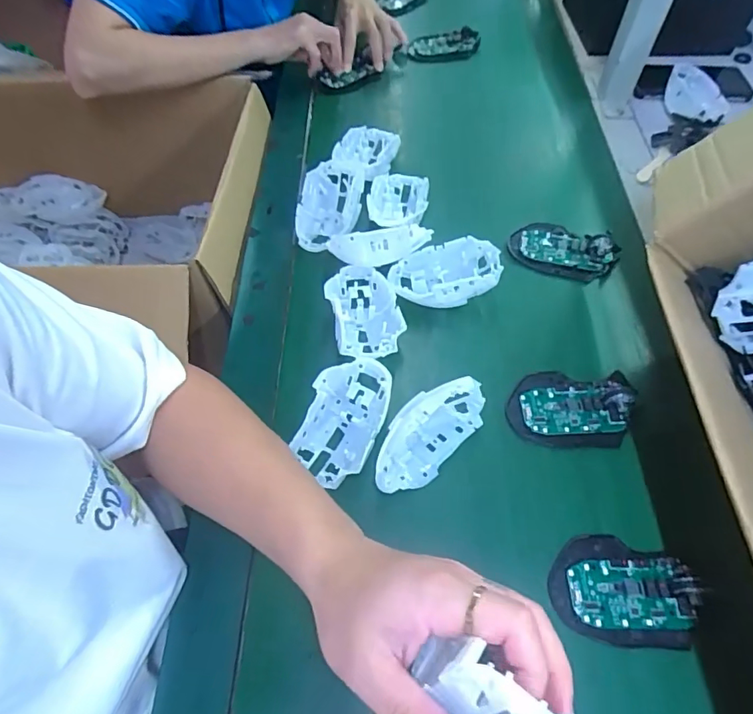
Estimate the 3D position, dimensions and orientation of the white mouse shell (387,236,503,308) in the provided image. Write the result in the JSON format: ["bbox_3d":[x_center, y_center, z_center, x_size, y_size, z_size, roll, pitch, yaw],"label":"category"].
[{"bbox_3d":[0.070,-0.086,0.515,0.109,0.051,0.062,-4,58,1],"label":"white mouse shell"}]

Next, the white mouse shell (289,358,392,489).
[{"bbox_3d":[-0.028,0.059,0.432,0.065,0.049,0.108,15,60,13],"label":"white mouse shell"}]

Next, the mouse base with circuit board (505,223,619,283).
[{"bbox_3d":[0.208,-0.120,0.546,0.112,0.026,0.061,25,63,18],"label":"mouse base with circuit board"}]

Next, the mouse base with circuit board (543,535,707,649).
[{"bbox_3d":[0.184,0.173,0.364,0.101,0.021,0.072,6,58,7],"label":"mouse base with circuit board"}]

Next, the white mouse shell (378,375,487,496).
[{"bbox_3d":[0.042,0.066,0.410,0.112,0.069,0.044,-40,64,-20],"label":"white mouse shell"}]

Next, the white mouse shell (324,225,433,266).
[{"bbox_3d":[0.001,-0.119,0.512,0.108,0.045,0.027,0,58,4],"label":"white mouse shell"}]

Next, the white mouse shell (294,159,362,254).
[{"bbox_3d":[-0.055,-0.173,0.561,0.076,0.038,0.114,0,58,3],"label":"white mouse shell"}]

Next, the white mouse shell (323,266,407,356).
[{"bbox_3d":[-0.011,-0.039,0.495,0.067,0.049,0.113,-11,58,-3],"label":"white mouse shell"}]

